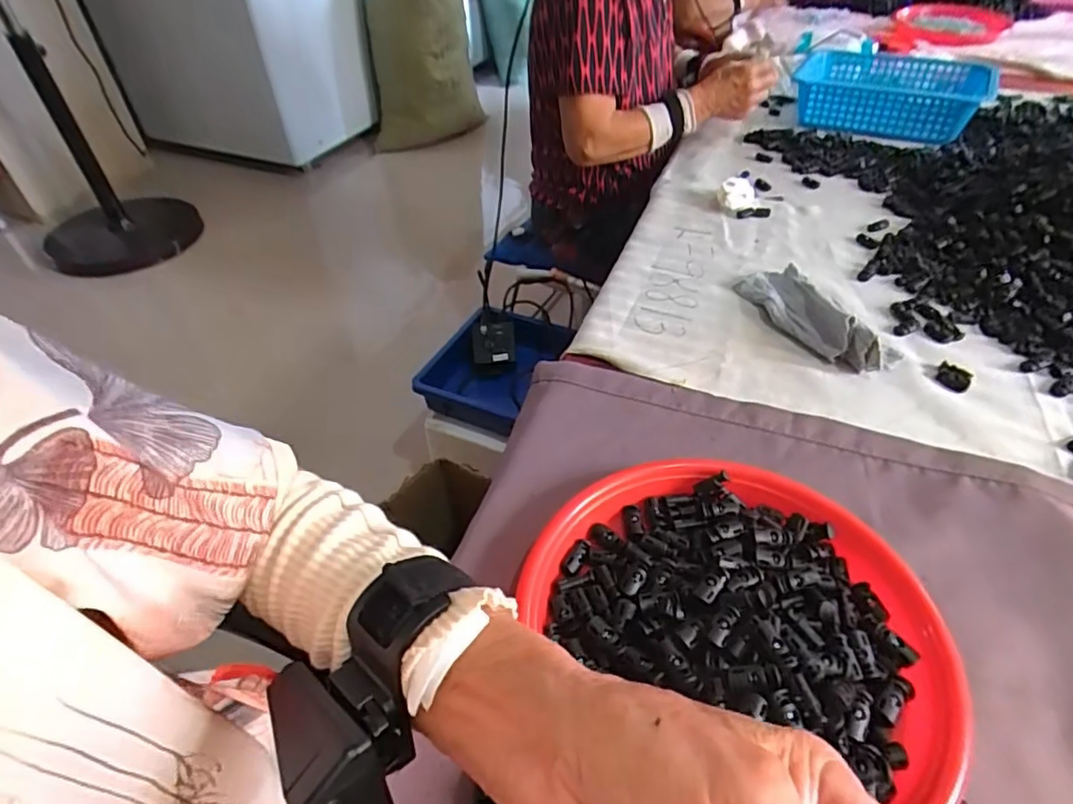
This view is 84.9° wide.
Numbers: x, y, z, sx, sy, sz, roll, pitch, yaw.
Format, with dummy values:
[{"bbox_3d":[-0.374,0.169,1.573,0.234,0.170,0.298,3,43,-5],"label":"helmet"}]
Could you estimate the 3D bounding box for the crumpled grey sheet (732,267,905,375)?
[{"bbox_3d":[0.287,-0.098,0.608,0.074,0.042,0.183,-19,47,-17],"label":"crumpled grey sheet"}]

